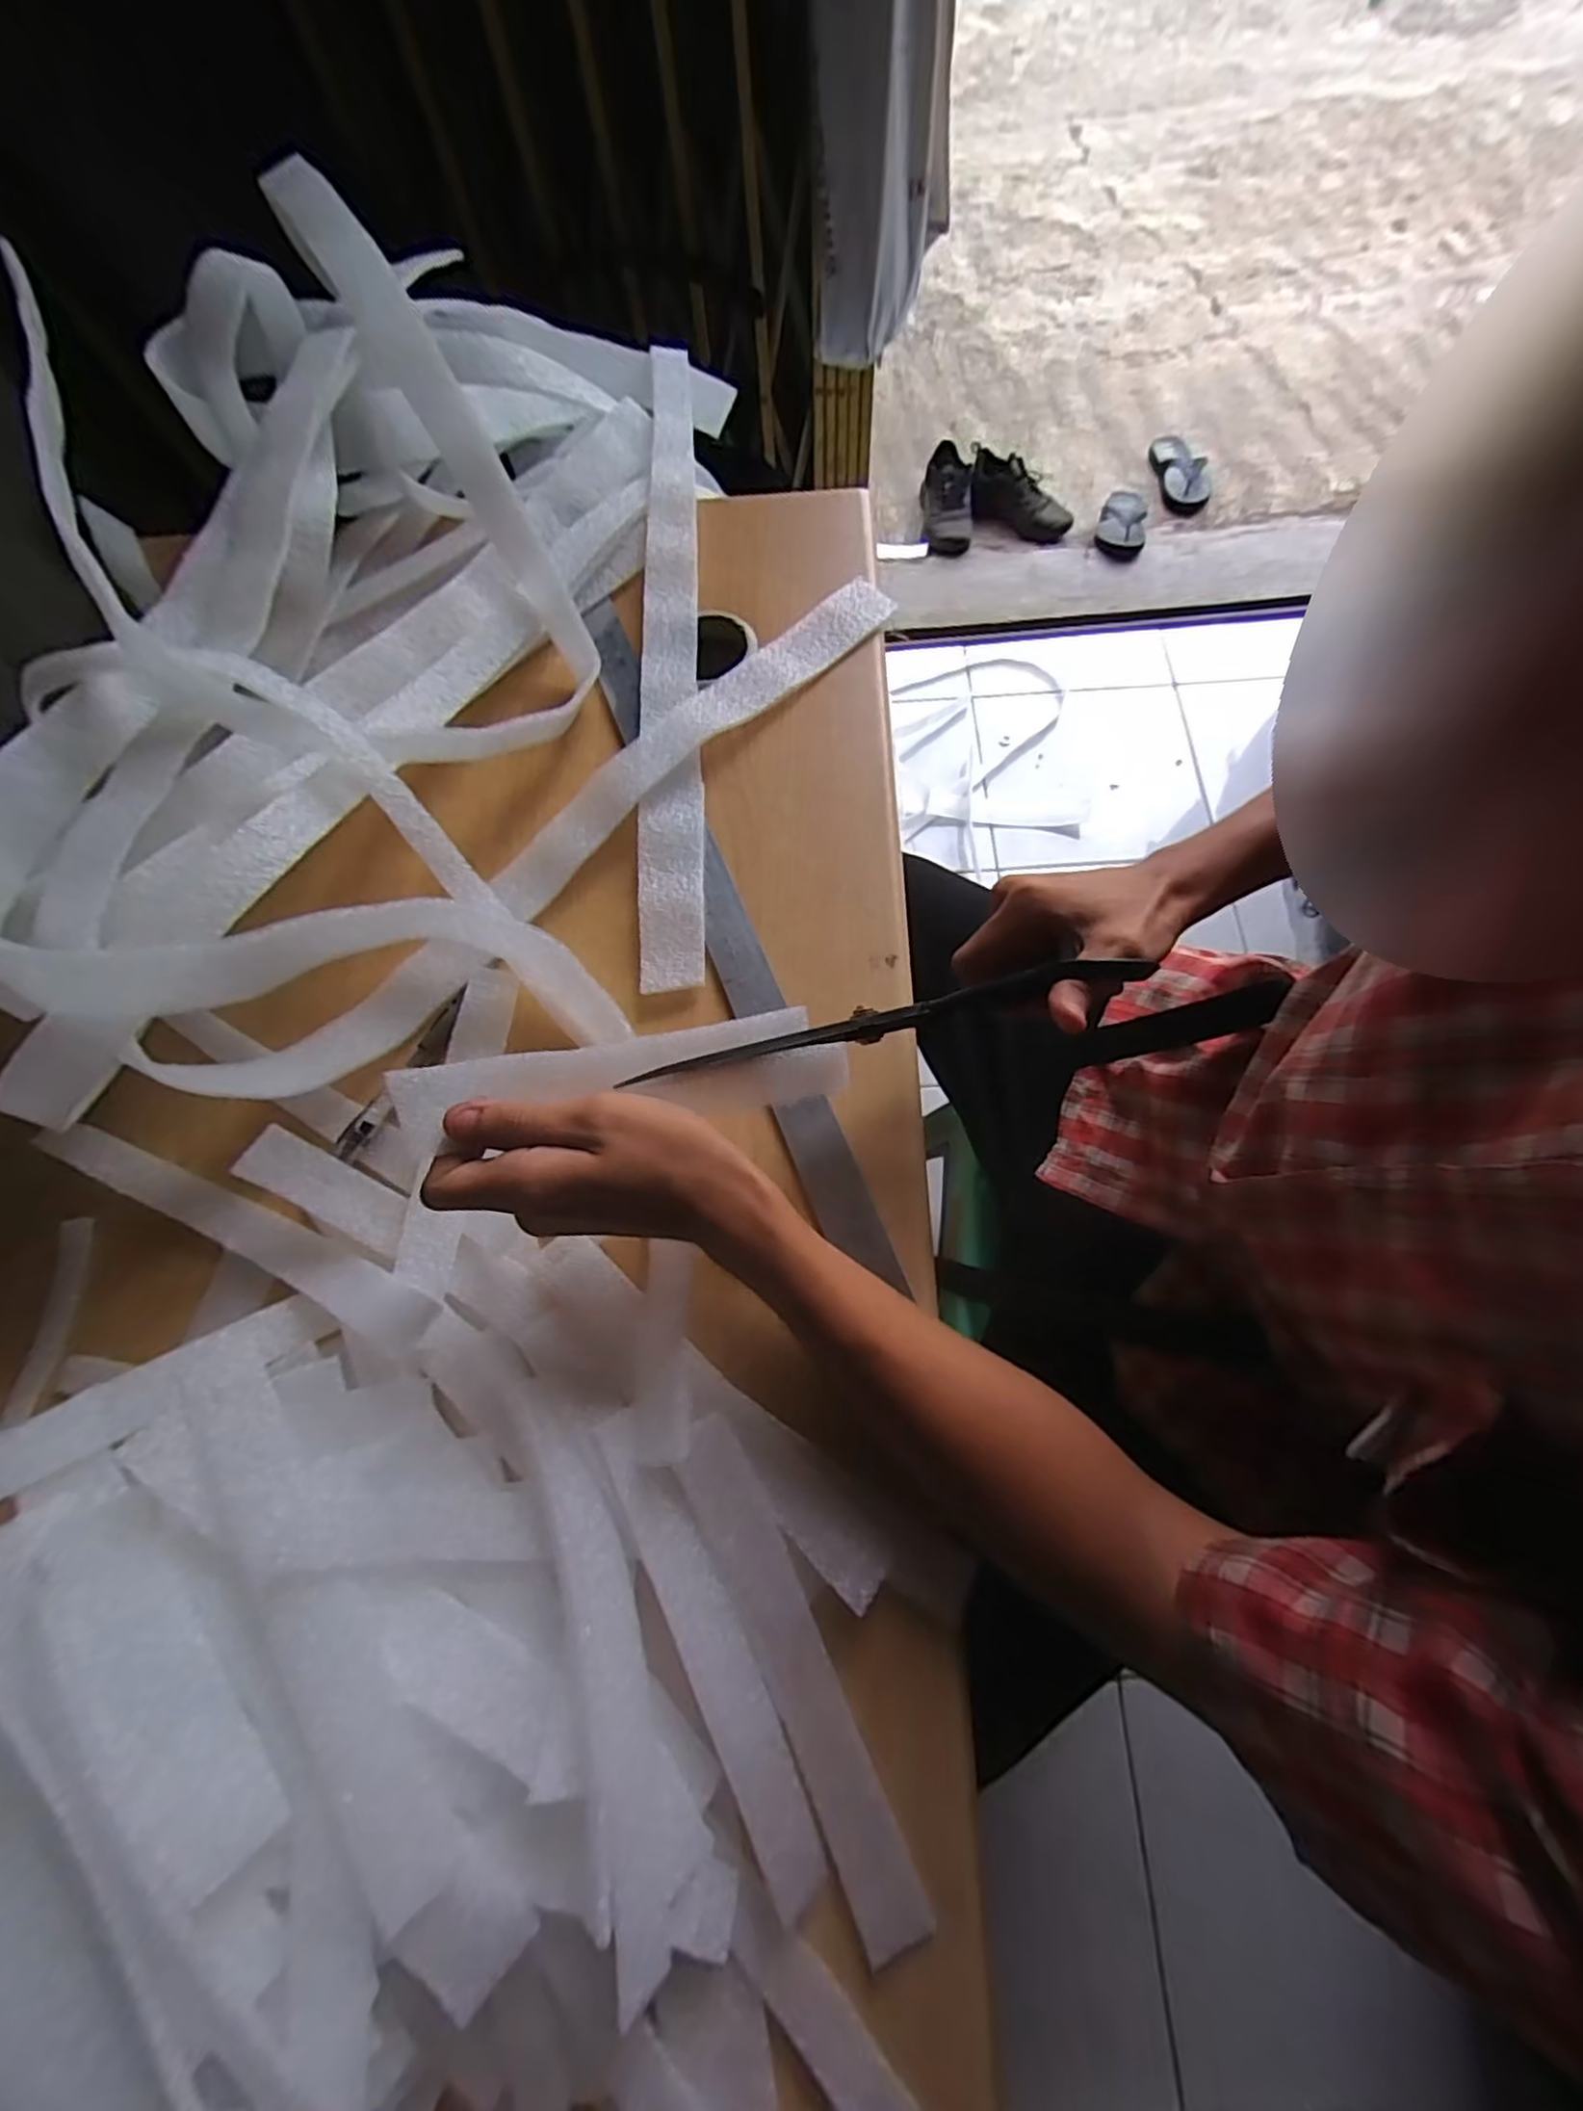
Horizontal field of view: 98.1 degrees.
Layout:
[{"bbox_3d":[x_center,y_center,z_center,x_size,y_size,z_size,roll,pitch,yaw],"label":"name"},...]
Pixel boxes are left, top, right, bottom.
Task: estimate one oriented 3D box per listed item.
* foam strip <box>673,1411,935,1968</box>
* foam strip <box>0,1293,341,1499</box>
[{"bbox_3d":[0.002,0.249,0.281,0.028,0.009,0.199,-23,81,-15],"label":"foam strip"},{"bbox_3d":[-0.293,0.152,0.277,0.178,0.016,0.028,-25,70,-36],"label":"foam strip"}]

